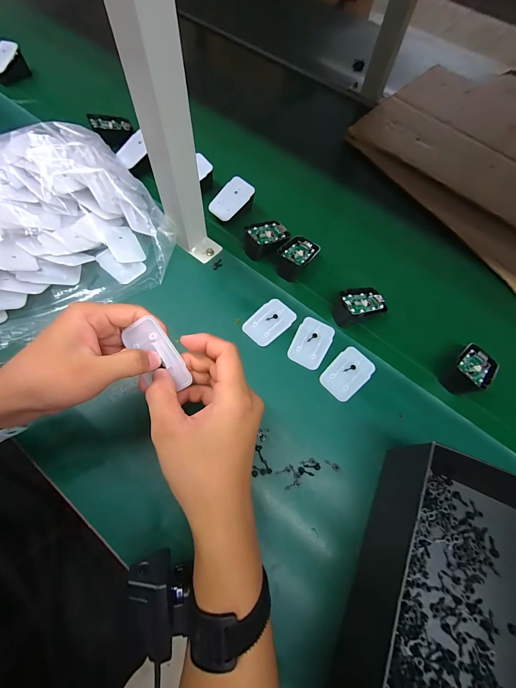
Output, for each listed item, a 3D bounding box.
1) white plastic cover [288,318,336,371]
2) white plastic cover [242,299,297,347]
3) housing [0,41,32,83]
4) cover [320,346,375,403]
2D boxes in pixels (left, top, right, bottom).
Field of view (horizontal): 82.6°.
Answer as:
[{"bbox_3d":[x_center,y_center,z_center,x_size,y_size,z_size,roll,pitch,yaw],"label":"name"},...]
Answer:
[{"bbox_3d":[0.069,-0.002,0.379,0.046,0.004,0.069,25,67,9],"label":"white plastic cover"},{"bbox_3d":[0.015,-0.029,0.386,0.043,0.004,0.069,41,71,16],"label":"white plastic cover"},{"bbox_3d":[-0.494,-0.552,0.576,0.068,0.048,0.028,-30,70,-14],"label":"housing"},{"bbox_3d":[0.111,0.036,0.364,0.068,0.005,0.044,-42,73,-18],"label":"cover"}]

